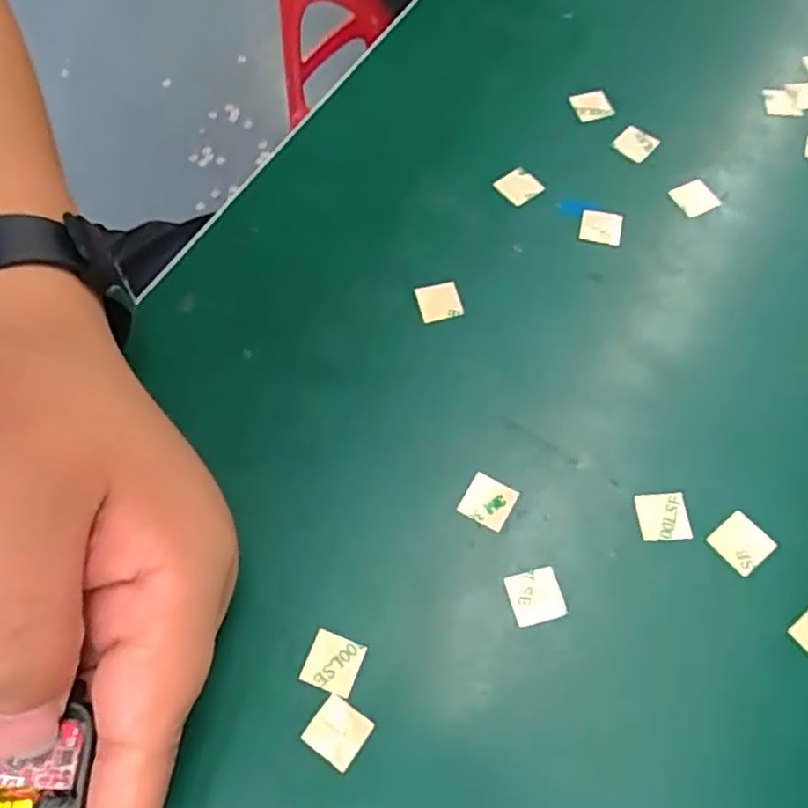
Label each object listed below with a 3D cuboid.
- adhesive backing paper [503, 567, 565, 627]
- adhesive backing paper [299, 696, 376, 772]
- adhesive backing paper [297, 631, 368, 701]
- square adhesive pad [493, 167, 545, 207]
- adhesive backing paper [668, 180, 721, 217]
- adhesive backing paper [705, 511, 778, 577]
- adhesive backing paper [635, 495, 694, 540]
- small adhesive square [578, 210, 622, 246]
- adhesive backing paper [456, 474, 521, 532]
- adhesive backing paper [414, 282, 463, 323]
[{"bbox_3d":[0.040,0.058,0.212,0.015,0.004,0.015,-15,63,-6],"label":"adhesive backing paper"},{"bbox_3d":[-0.019,0.093,0.198,0.015,0.004,0.015,33,71,15],"label":"adhesive backing paper"},{"bbox_3d":[-0.021,0.076,0.207,0.016,0.004,0.015,18,67,8],"label":"adhesive backing paper"},{"bbox_3d":[0.047,-0.089,0.287,0.014,0.004,0.015,-36,67,-16],"label":"square adhesive pad"},{"bbox_3d":[0.117,-0.083,0.281,0.017,0.004,0.014,-25,64,-11],"label":"adhesive backing paper"},{"bbox_3d":[0.105,0.044,0.219,0.015,0.004,0.015,-39,71,-9],"label":"adhesive backing paper"},{"bbox_3d":[0.083,0.035,0.223,0.015,0.004,0.015,-4,62,0],"label":"adhesive backing paper"},{"bbox_3d":[0.077,-0.069,0.276,0.016,0.004,0.015,11,70,4],"label":"small adhesive square"},{"bbox_3d":[0.027,0.032,0.228,0.015,0.004,0.015,29,76,7],"label":"adhesive backing paper"},{"bbox_3d":[0.013,-0.038,0.262,0.015,0.004,0.015,-15,71,-4],"label":"adhesive backing paper"}]

